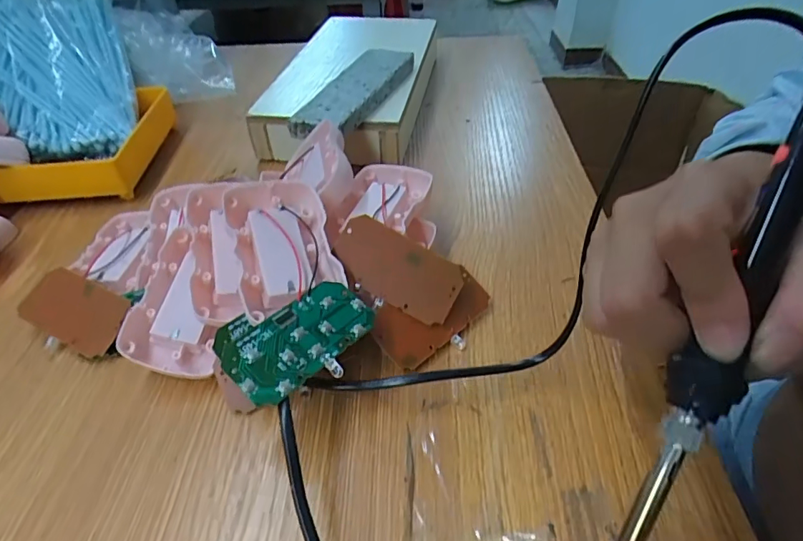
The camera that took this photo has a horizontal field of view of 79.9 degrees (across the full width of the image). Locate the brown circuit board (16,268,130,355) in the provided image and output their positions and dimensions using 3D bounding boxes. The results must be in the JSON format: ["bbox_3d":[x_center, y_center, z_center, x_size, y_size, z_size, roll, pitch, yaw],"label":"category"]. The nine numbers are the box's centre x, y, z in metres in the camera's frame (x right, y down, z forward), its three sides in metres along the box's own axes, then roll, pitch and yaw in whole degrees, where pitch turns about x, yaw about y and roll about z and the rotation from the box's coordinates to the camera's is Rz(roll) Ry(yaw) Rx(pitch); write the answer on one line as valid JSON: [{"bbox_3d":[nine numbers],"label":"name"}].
[{"bbox_3d":[-0.195,0.023,0.288,0.071,0.004,0.037,21,65,16],"label":"brown circuit board"}]

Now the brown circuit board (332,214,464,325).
[{"bbox_3d":[-0.003,-0.001,0.273,0.074,0.004,0.038,27,88,-1],"label":"brown circuit board"}]

